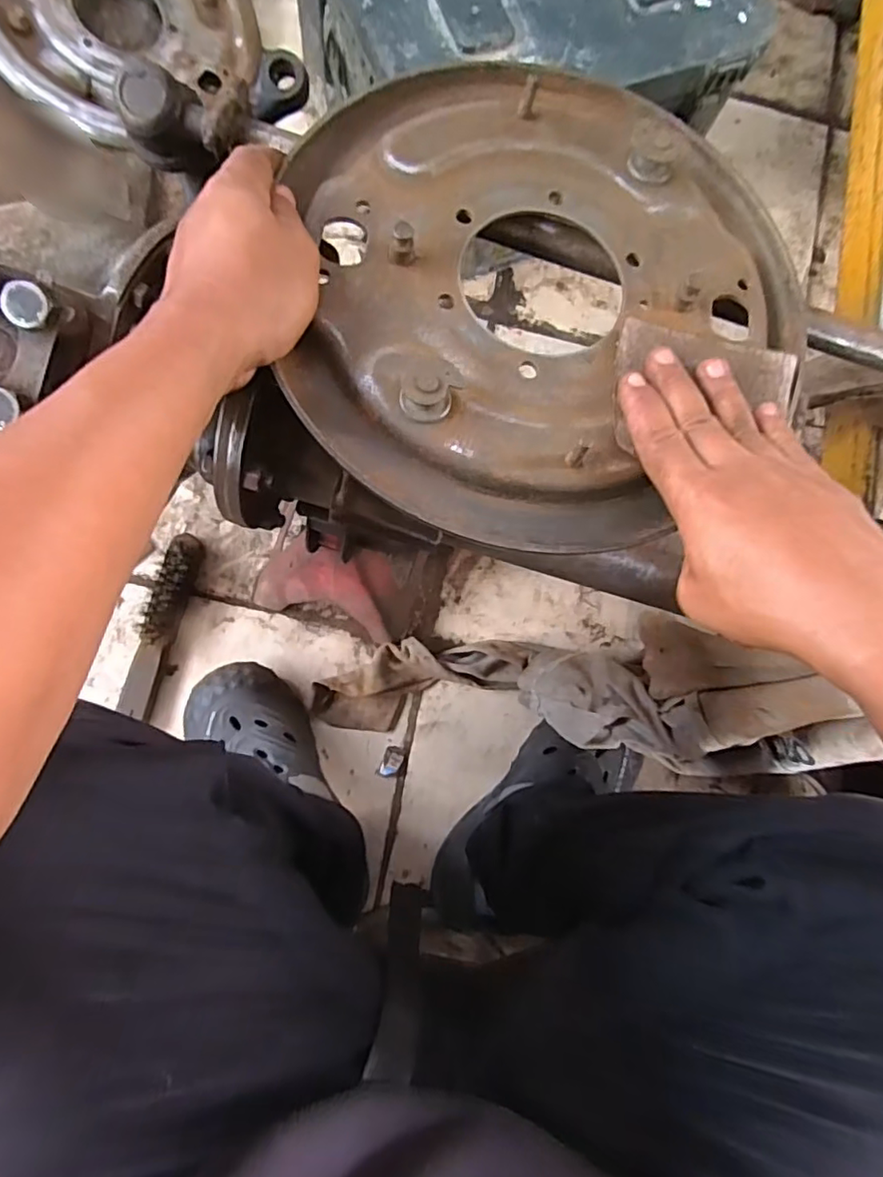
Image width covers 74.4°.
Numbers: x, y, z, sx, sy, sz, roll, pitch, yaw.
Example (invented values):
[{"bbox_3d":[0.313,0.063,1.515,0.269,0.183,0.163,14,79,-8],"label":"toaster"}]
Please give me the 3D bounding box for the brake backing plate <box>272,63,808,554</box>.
[{"bbox_3d":[0.048,-0.174,0.315,0.271,0.042,0.295,1,83,-6],"label":"brake backing plate"}]

